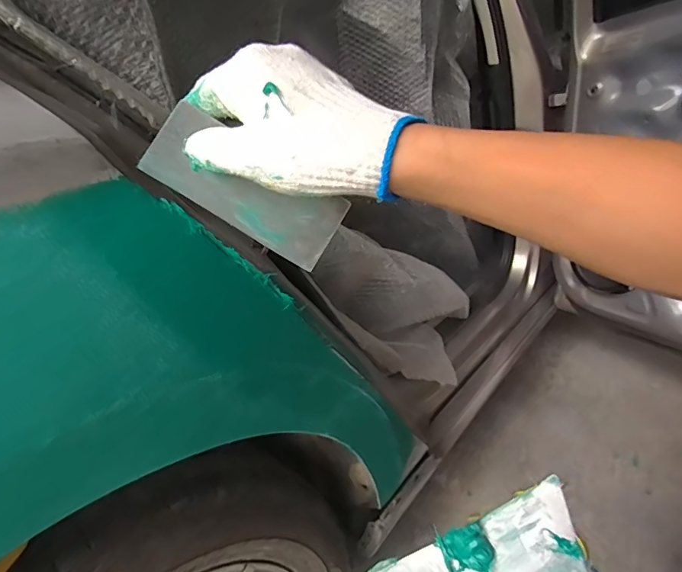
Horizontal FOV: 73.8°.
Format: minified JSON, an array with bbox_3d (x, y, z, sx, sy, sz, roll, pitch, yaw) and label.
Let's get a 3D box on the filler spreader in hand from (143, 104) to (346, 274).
[{"bbox_3d":[-0.068,-0.066,0.310,0.139,0.072,0.004,32,45,-3],"label":"filler spreader in hand"}]

